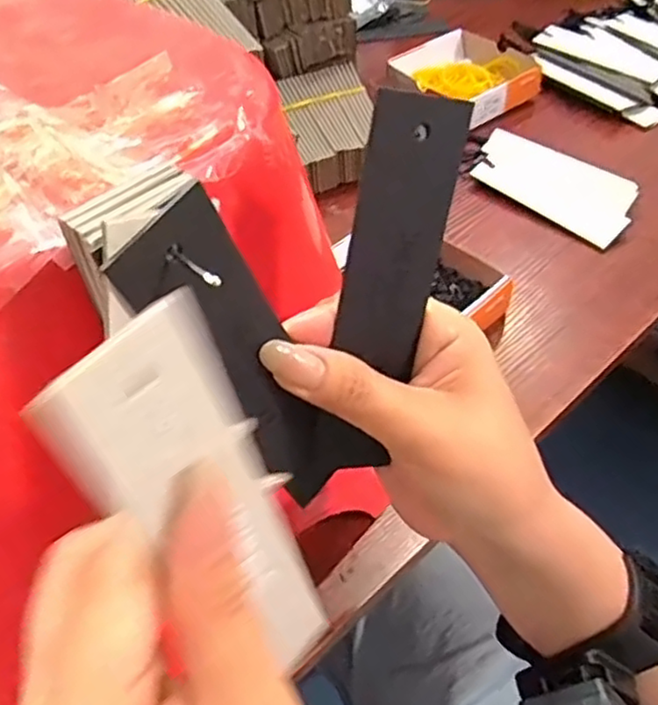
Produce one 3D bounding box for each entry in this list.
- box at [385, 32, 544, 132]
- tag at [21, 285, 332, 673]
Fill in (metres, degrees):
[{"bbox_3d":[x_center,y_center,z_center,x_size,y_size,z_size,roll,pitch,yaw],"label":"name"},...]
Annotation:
[{"bbox_3d":[0.135,-0.268,0.648,0.103,0.029,0.119,-34,55,-24],"label":"box"},{"bbox_3d":[-0.022,0.039,0.158,0.008,0.114,0.036,24,59,38],"label":"tag"}]

